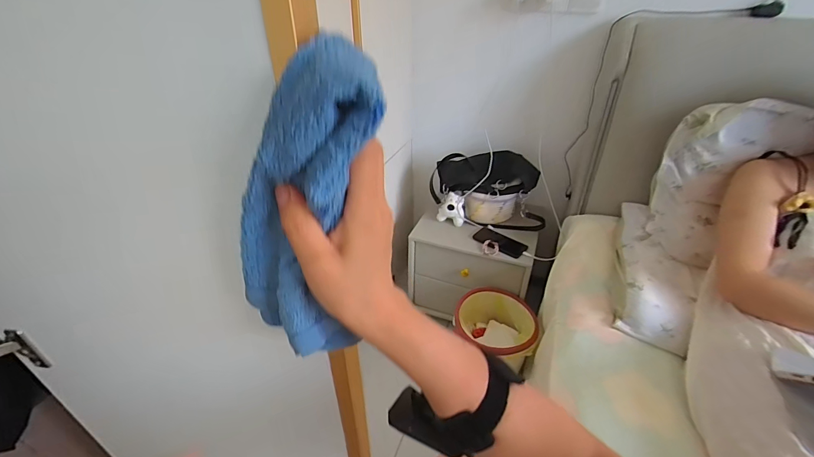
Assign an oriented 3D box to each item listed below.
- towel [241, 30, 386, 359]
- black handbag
[{"bbox_3d":[-0.060,-0.005,0.230,0.074,0.207,0.044,7,32,-21],"label":"towel"},{"bbox_3d":[0.258,-0.192,1.266,0.358,0.182,0.144,12,37,17],"label":"black handbag"}]

